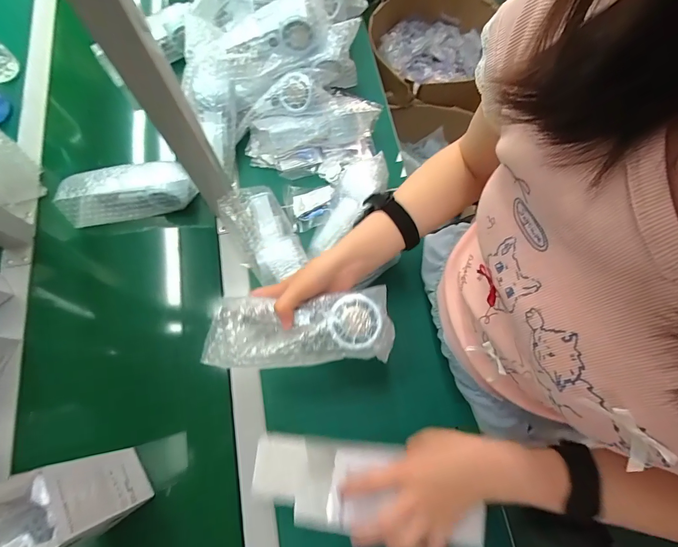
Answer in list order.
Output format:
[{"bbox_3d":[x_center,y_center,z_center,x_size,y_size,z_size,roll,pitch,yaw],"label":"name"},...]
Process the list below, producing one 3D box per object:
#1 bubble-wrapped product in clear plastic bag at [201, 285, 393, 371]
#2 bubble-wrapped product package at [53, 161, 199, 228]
[{"bbox_3d":[-0.037,0.055,0.367,0.184,0.034,0.075,-4,71,-11],"label":"bubble-wrapped product in clear plastic bag"},{"bbox_3d":[-0.342,-0.137,0.578,0.208,0.070,0.066,-13,71,-5],"label":"bubble-wrapped product package"}]

